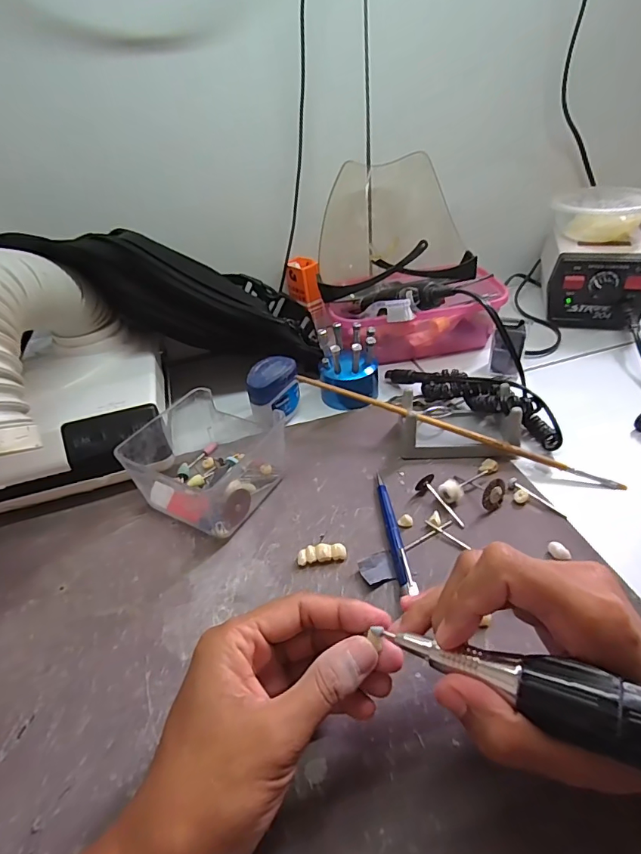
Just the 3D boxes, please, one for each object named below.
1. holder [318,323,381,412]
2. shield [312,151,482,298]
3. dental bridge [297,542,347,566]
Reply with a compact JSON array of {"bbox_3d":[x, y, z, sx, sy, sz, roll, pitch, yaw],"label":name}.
[{"bbox_3d":[0.028,-0.062,0.455,0.058,0.063,0.054,-1,40,7],"label":"holder"},{"bbox_3d":[0.073,-0.213,0.498,0.168,0.113,0.100,-12,40,-6],"label":"shield"},{"bbox_3d":[0.001,0.087,0.320,0.033,0.009,0.011,-8,40,-2],"label":"dental bridge"}]

